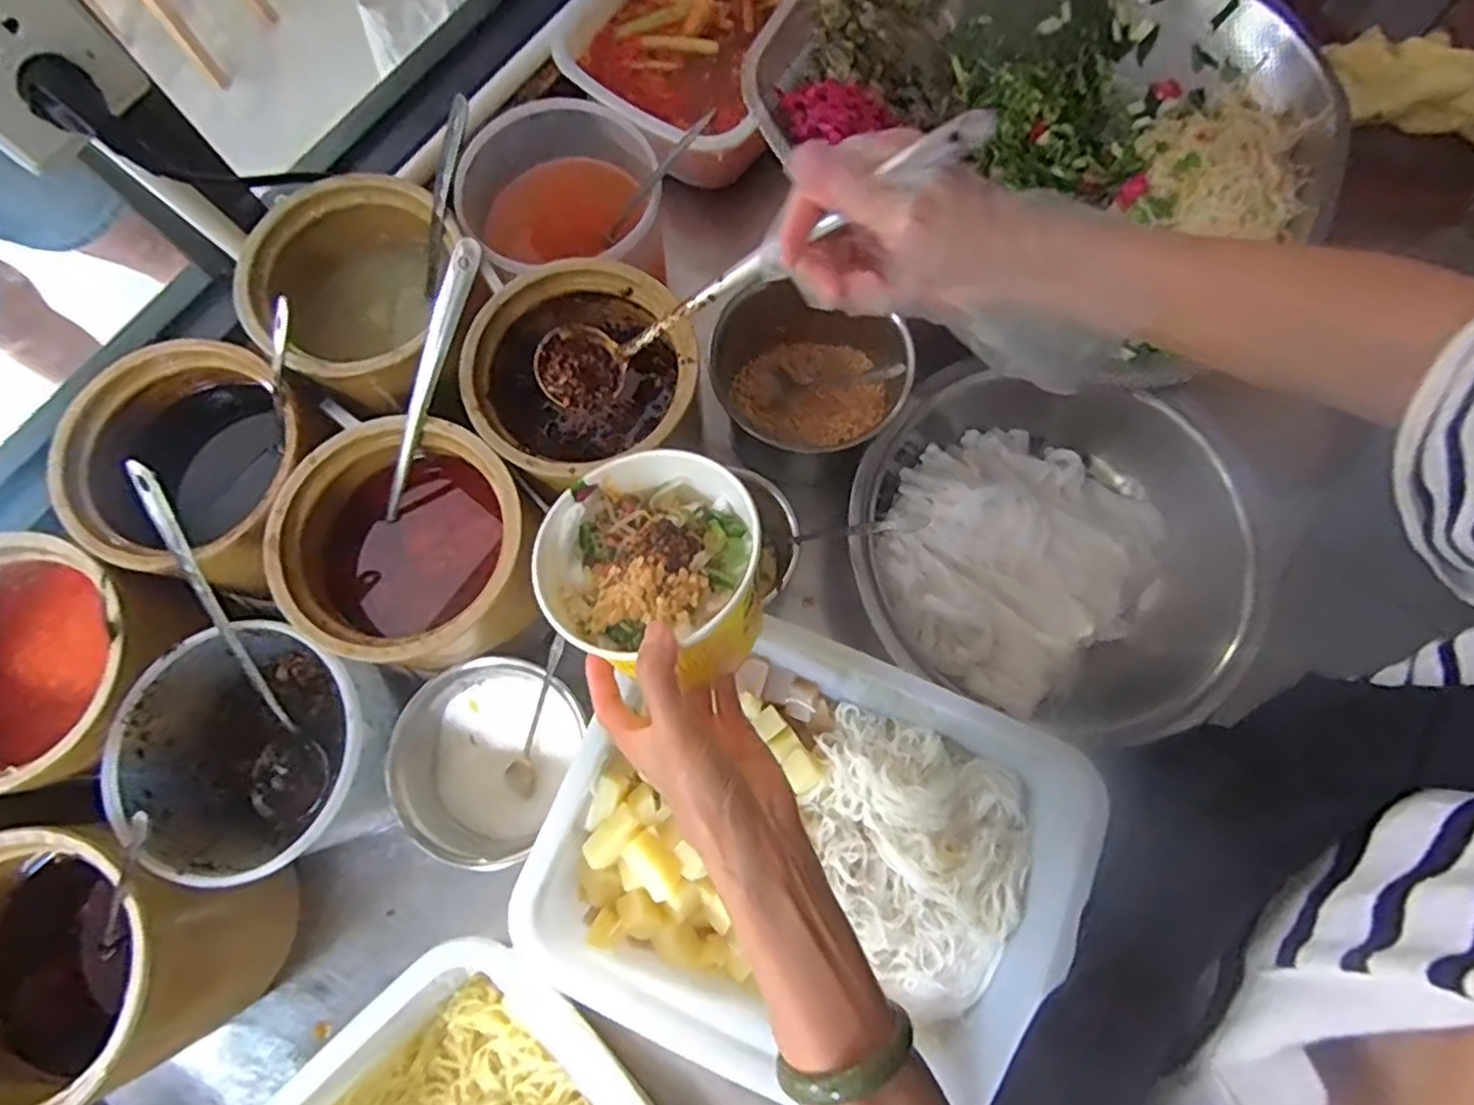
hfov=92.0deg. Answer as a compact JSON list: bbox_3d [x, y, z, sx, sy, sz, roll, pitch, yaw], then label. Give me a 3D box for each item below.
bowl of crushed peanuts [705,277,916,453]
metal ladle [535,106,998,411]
[{"bbox_3d":[0.056,-0.128,0.595,0.142,0.108,0.134,16,76,4],"label":"bowl of crushed peanuts"},{"bbox_3d":[0.000,-0.148,0.368,0.260,0.036,0.048,-23,74,28],"label":"metal ladle"}]

